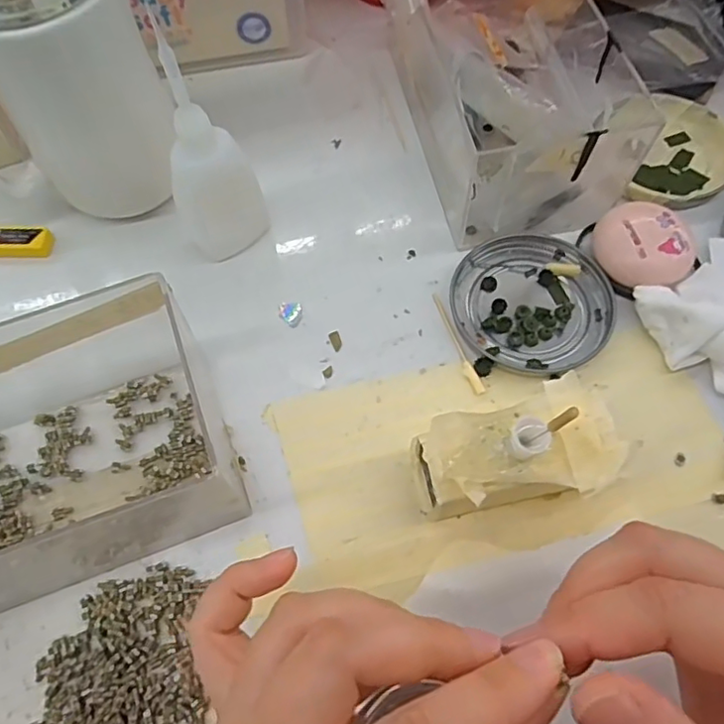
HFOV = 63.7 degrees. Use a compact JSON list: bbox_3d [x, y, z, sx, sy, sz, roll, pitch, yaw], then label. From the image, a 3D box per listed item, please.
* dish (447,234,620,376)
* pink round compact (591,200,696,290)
[{"bbox_3d":[0.086,-0.031,0.296,0.076,0.008,0.076,-1,64,2],"label":"dish"},{"bbox_3d":[0.142,-0.057,0.297,0.043,0.022,0.048,-33,68,-13],"label":"pink round compact"}]

